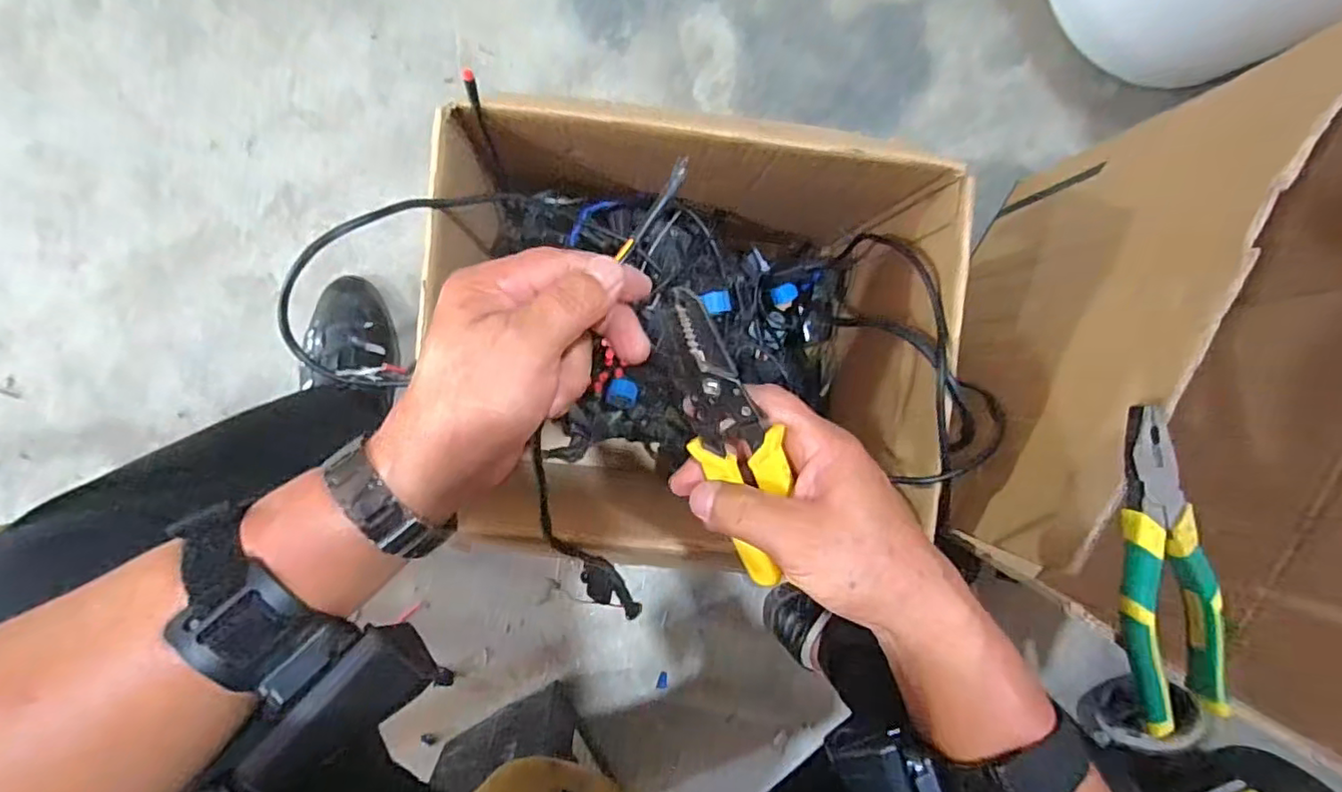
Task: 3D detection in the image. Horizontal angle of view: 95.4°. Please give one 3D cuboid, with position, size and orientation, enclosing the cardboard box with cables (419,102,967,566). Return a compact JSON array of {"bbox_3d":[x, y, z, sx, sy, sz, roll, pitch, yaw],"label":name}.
[{"bbox_3d":[0.023,-0.053,0.584,0.436,0.262,0.311,4,92,-6],"label":"cardboard box with cables"}]

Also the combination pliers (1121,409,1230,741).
[{"bbox_3d":[0.304,0.104,0.370,0.057,0.024,0.190,-4,93,-5],"label":"combination pliers"}]

